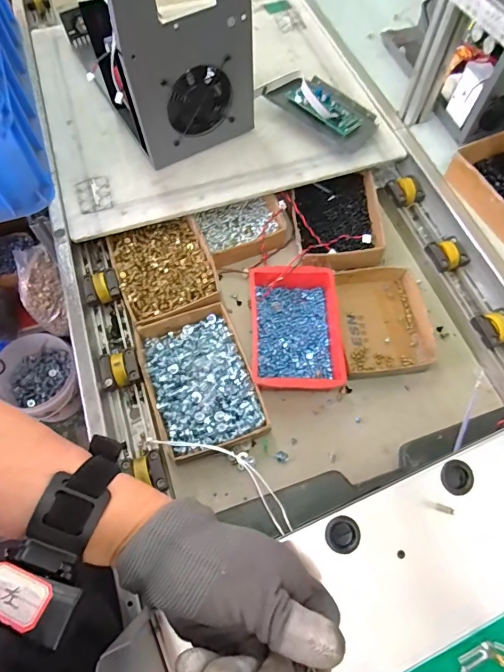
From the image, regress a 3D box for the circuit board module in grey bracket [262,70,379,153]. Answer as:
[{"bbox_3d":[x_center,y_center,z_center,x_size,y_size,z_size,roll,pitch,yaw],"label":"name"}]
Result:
[{"bbox_3d":[0.137,-0.431,0.774,0.202,0.056,0.119,35,70,15],"label":"circuit board module in grey bracket"}]

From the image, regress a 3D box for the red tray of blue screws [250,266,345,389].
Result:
[{"bbox_3d":[0.069,-0.009,0.655,0.141,0.051,0.204,-1,65,-1],"label":"red tray of blue screws"}]

